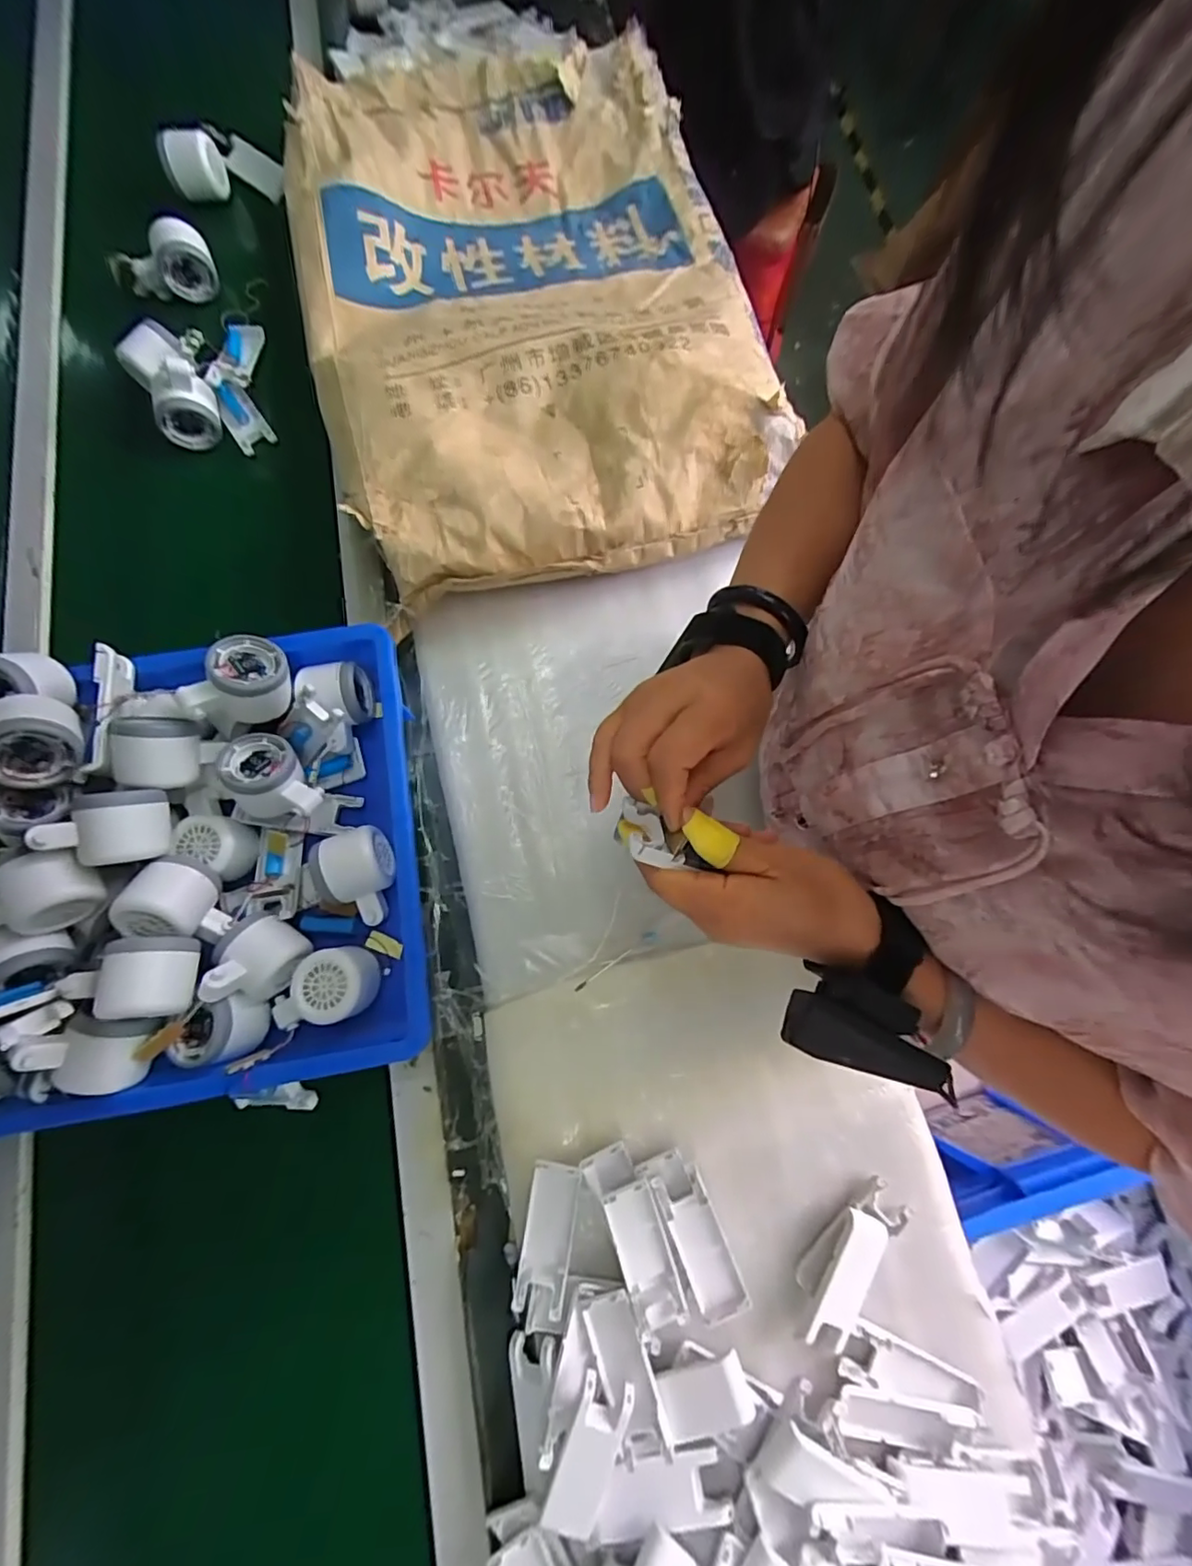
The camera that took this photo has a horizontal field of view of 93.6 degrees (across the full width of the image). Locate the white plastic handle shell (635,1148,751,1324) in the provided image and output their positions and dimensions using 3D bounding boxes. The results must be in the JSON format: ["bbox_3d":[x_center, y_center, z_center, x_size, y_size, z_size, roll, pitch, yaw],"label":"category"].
[{"bbox_3d":[0.078,0.355,0.443,0.041,0.015,0.117,-25,78,-5],"label":"white plastic handle shell"}]

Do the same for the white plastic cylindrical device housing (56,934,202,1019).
[{"bbox_3d":[-0.350,0.147,0.425,0.088,0.053,0.056,-4,77,-1],"label":"white plastic cylindrical device housing"}]

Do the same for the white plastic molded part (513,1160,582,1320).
[{"bbox_3d":[-0.038,0.358,0.445,0.037,0.018,0.101,9,77,3],"label":"white plastic molded part"}]

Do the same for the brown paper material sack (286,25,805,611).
[{"bbox_3d":[-0.074,-0.552,0.621,0.464,0.102,0.706,-14,77,-3],"label":"brown paper material sack"}]

